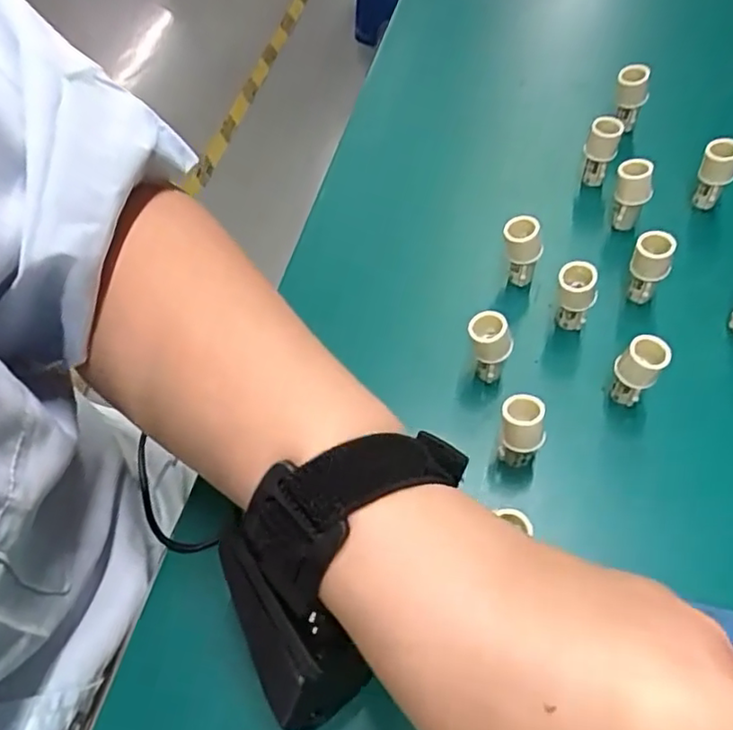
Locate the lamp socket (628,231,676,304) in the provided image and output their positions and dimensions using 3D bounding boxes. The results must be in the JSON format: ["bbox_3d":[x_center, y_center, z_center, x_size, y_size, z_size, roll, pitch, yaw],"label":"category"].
[{"bbox_3d":[0.152,-0.050,0.337,0.020,0.048,0.016,28,63,17],"label":"lamp socket"}]

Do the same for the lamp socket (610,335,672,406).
[{"bbox_3d":[0.133,0.006,0.306,0.018,0.048,0.018,0,59,1],"label":"lamp socket"}]

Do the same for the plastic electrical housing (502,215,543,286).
[{"bbox_3d":[0.086,-0.060,0.349,0.022,0.047,0.019,15,60,9],"label":"plastic electrical housing"}]

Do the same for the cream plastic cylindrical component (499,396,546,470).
[{"bbox_3d":[0.071,0.034,0.286,0.019,0.040,0.014,0,38,1],"label":"cream plastic cylindrical component"}]

